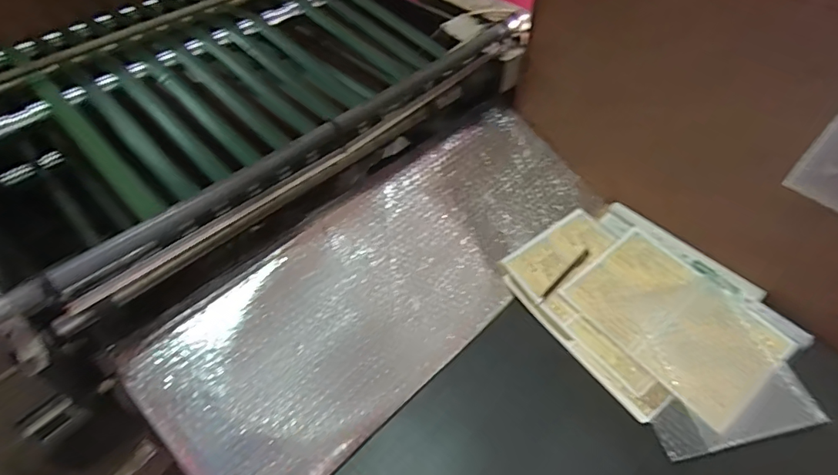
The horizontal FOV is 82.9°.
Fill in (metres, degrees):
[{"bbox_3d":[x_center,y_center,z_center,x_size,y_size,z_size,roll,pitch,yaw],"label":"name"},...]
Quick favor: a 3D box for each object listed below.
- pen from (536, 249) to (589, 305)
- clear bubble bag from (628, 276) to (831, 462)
[{"bbox_3d":[0.252,0.068,0.825,0.146,0.011,0.013,-38,59,-26],"label":"pen"},{"bbox_3d":[0.429,0.189,0.718,0.219,0.015,0.232,-13,53,-2],"label":"clear bubble bag"}]

